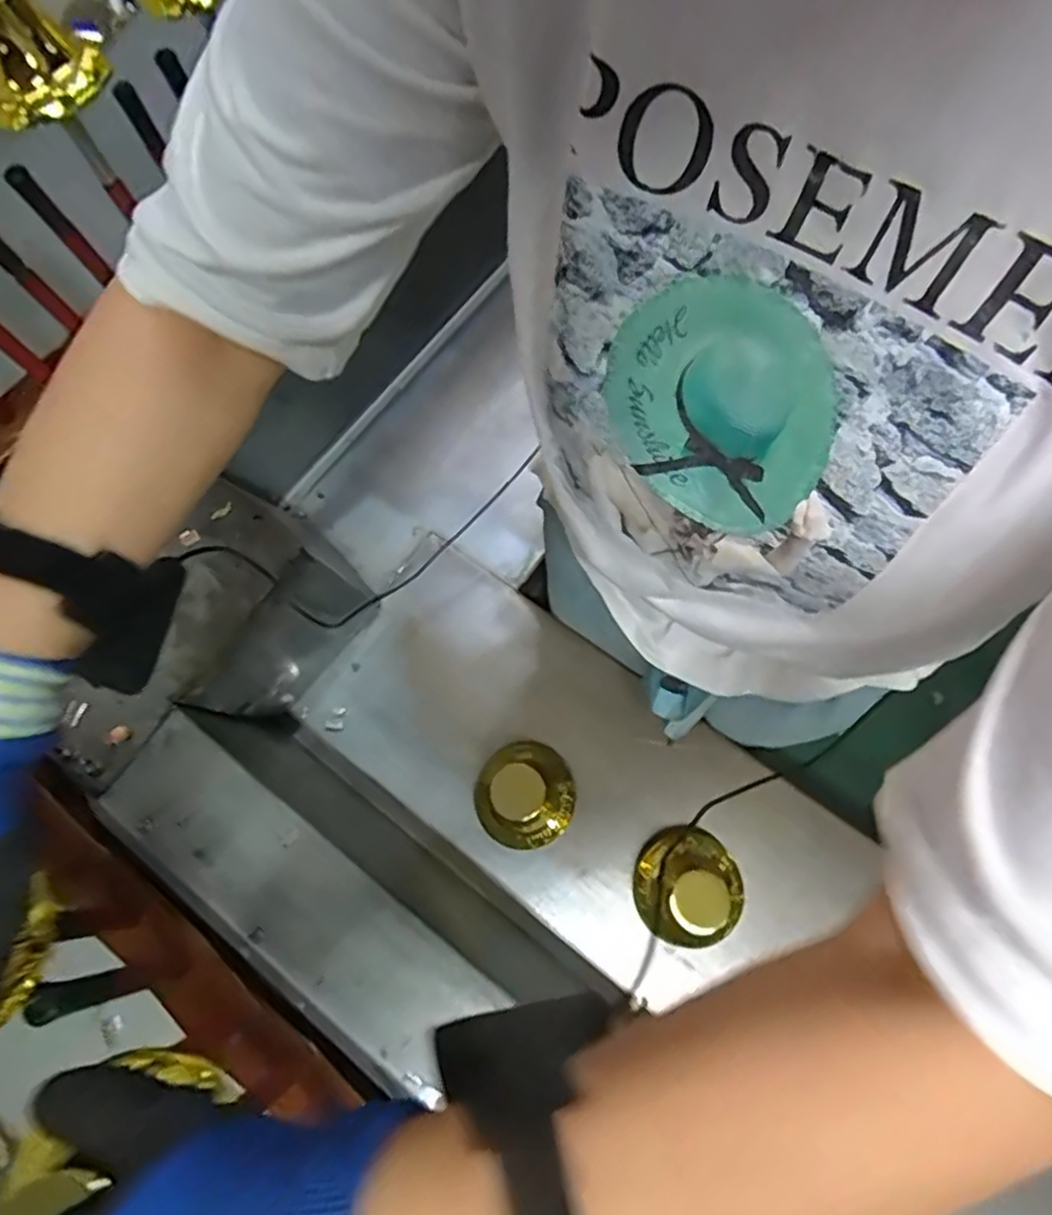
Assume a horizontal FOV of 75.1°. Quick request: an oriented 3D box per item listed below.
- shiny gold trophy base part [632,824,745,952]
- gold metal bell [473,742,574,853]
[{"bbox_3d":[0.148,0.254,0.621,0.091,0.095,0.092,-1,73,2],"label":"shiny gold trophy base part"},{"bbox_3d":[-0.001,0.181,0.664,0.092,0.098,0.099,-1,73,2],"label":"gold metal bell"}]

